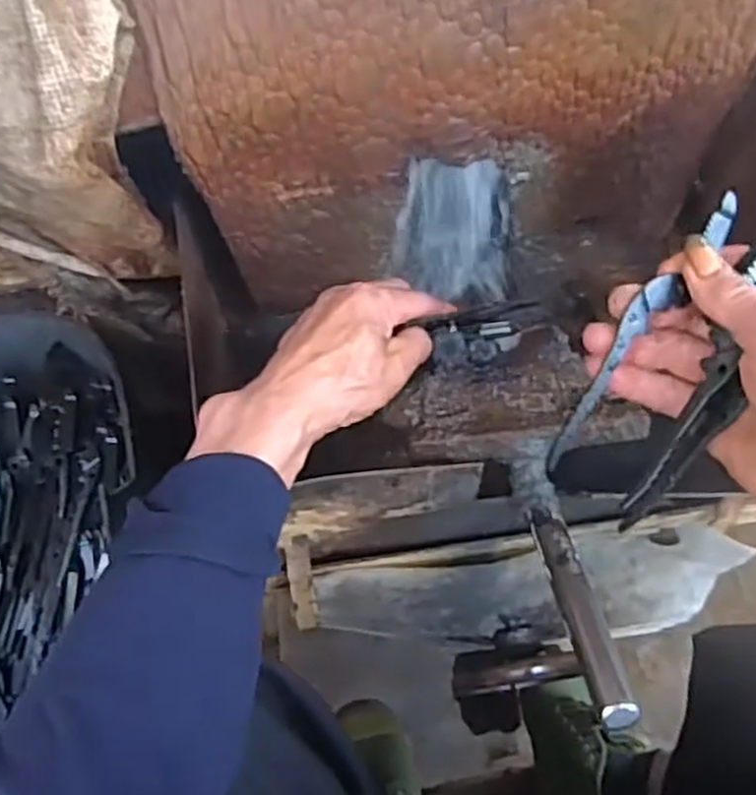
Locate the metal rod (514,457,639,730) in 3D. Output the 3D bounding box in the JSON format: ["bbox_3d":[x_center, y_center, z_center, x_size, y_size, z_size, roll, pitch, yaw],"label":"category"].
[{"bbox_3d":[0.101,0.093,0.412,0.021,0.018,0.175,-6,34,-1],"label":"metal rod"}]

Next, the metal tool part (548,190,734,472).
[{"bbox_3d":[0.125,-0.031,0.376,0.022,0.005,0.153,36,96,-17],"label":"metal tool part"}]

